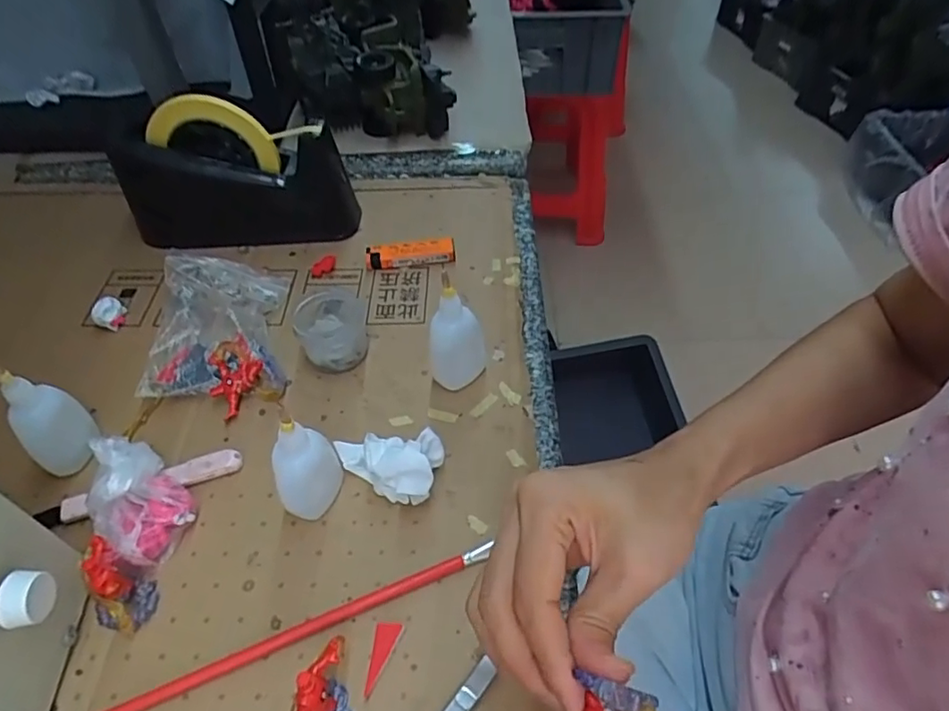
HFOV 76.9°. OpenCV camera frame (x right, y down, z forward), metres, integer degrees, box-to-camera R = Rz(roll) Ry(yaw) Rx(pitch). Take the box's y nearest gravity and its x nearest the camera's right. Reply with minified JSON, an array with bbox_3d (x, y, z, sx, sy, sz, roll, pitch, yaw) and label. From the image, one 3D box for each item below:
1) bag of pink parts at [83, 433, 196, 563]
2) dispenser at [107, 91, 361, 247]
[{"bbox_3d":[-0.212,0.090,0.374,0.049,0.047,0.073,-37,57,-25],"label":"bag of pink parts"},{"bbox_3d":[-0.213,-0.162,0.534,0.200,0.117,0.053,-2,50,1],"label":"dispenser"}]

